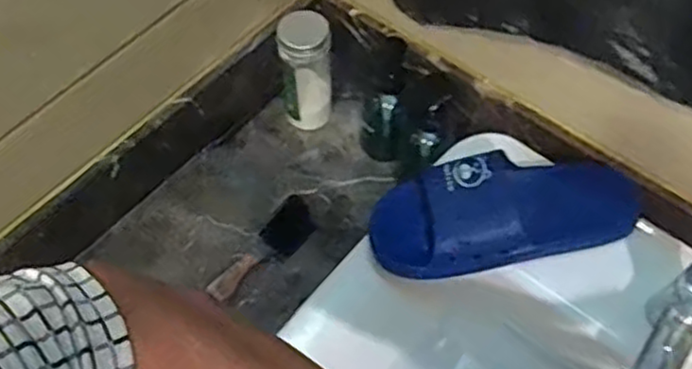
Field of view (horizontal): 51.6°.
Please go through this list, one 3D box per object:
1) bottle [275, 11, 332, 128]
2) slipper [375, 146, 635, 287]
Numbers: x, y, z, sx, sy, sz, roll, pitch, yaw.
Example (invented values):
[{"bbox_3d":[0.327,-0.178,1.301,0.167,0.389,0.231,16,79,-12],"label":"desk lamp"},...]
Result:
[{"bbox_3d":[-0.045,-0.128,0.821,0.056,0.152,0.047,6,59,4],"label":"bottle"},{"bbox_3d":[0.160,0.023,0.687,0.275,0.065,0.099,-13,59,-7],"label":"slipper"}]

